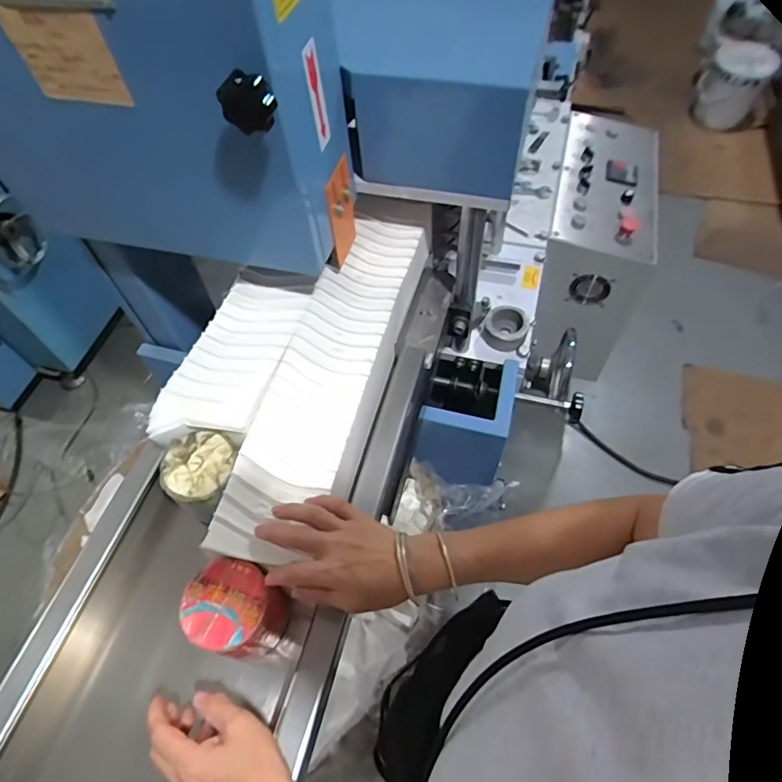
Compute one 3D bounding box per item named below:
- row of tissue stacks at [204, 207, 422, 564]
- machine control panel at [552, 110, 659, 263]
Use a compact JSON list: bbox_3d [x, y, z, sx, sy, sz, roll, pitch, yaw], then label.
[{"bbox_3d":[-0.066,-0.018,0.644,0.122,0.087,0.484,11,59,10],"label":"row of tissue stacks"},{"bbox_3d":[0.505,-0.494,1.177,0.220,0.052,0.462,12,59,11],"label":"machine control panel"}]

